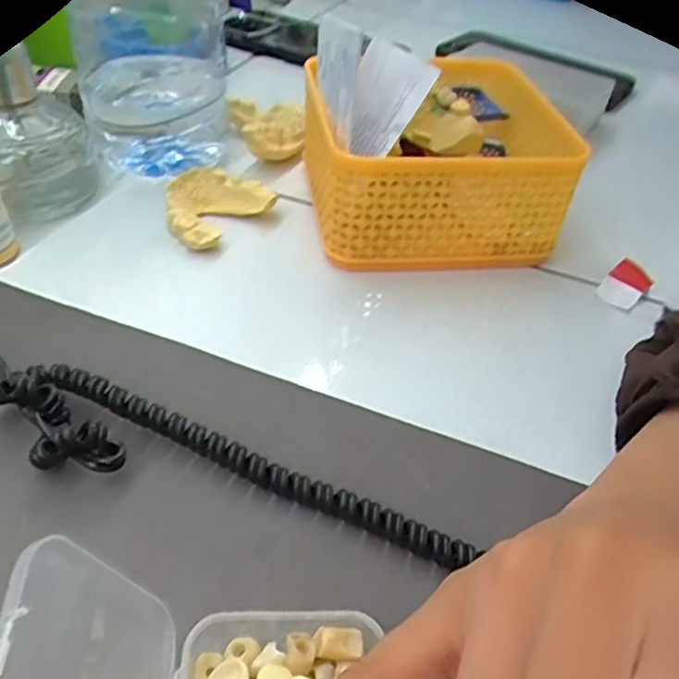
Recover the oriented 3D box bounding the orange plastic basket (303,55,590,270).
[{"bbox_3d":[0.049,-0.111,0.368,0.131,0.067,0.156,-1,43,-8],"label":"orange plastic basket"}]

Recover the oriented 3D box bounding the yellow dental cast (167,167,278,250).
[{"bbox_3d":[-0.071,-0.073,0.343,0.047,0.020,0.056,30,47,24],"label":"yellow dental cast"}]

